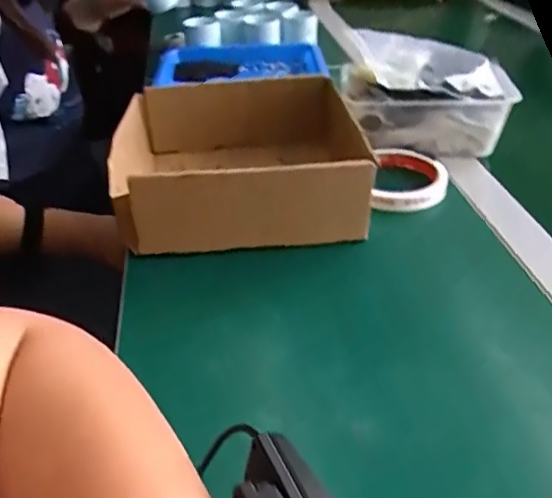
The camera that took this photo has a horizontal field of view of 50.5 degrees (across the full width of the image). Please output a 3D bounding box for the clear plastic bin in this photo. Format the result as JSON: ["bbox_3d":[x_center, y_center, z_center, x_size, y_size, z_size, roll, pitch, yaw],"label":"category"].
[{"bbox_3d":[0.153,-0.156,0.593,0.171,0.086,0.106,0,35,2],"label":"clear plastic bin"}]

